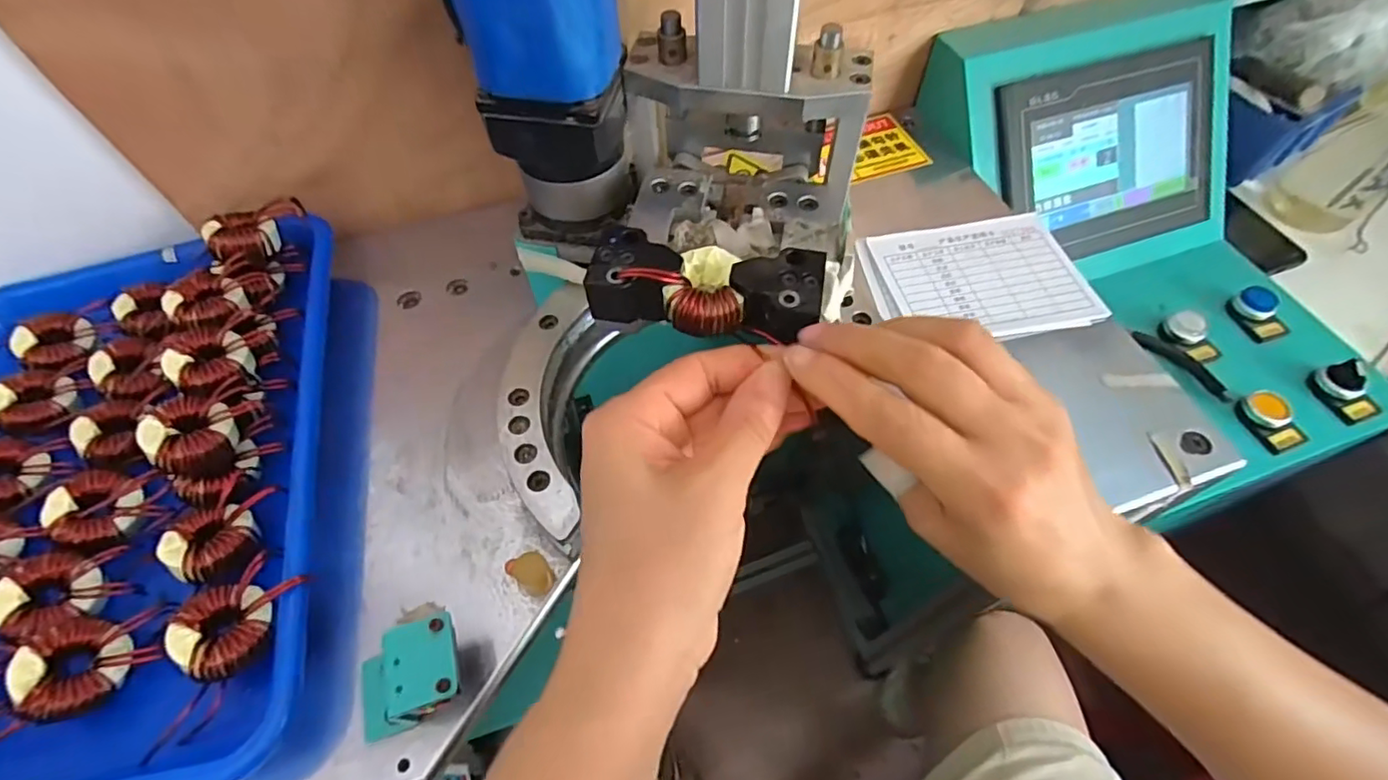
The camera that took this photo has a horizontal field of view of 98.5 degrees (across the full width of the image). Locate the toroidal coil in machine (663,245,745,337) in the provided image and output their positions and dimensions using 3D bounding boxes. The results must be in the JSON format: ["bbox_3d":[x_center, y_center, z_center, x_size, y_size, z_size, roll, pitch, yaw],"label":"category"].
[{"bbox_3d":[0.004,-0.043,0.253,0.032,0.012,0.039,-1,58,1],"label":"toroidal coil in machine"}]

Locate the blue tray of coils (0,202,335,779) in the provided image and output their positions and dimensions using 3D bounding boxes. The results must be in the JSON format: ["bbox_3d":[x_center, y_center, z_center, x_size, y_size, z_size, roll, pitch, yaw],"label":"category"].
[{"bbox_3d":[-0.320,0.038,0.310,0.248,0.047,0.330,-13,58,-6],"label":"blue tray of coils"}]

